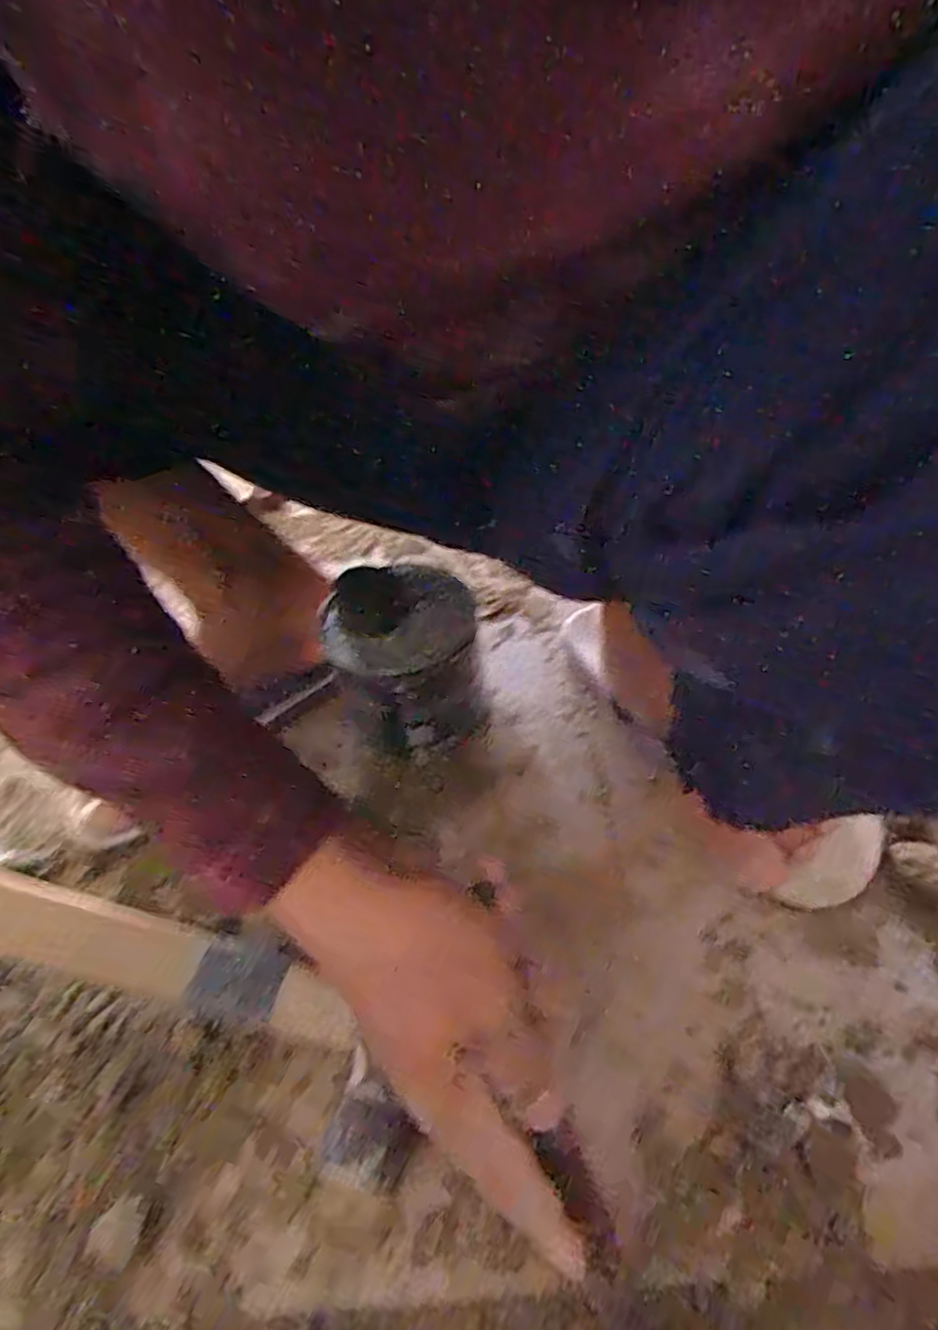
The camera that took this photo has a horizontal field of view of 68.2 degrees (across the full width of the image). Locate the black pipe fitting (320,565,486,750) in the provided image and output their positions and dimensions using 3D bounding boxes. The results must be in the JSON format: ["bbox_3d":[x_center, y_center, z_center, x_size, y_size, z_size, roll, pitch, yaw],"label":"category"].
[{"bbox_3d":[-0.041,-0.001,0.453,0.095,0.104,0.081,-8,46,-2],"label":"black pipe fitting"}]

